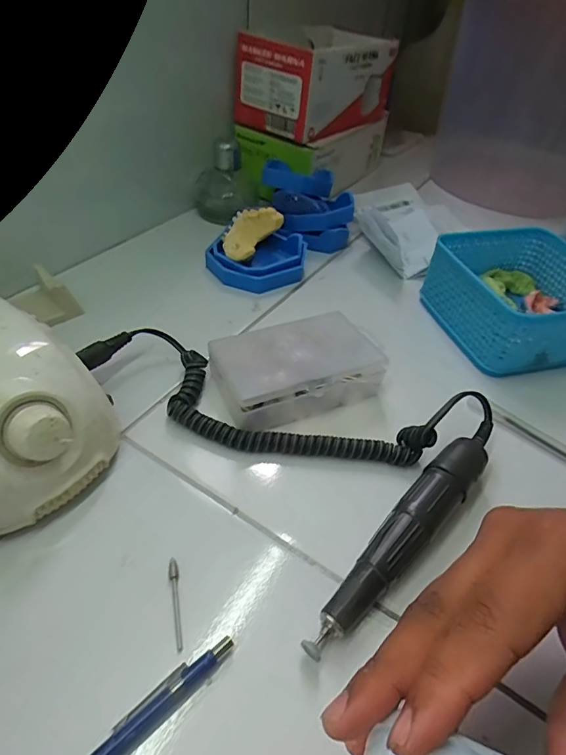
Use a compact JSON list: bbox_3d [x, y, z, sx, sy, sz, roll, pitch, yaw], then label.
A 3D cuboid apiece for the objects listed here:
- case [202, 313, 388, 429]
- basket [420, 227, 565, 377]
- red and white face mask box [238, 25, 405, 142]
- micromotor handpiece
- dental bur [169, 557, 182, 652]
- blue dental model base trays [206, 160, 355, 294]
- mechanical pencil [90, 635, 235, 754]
[{"bbox_3d":[0.011,-0.007,0.342,0.120,0.036,0.075,-13,49,-19],"label":"case"},{"bbox_3d":[0.212,-0.072,0.415,0.131,0.066,0.133,-10,48,-16],"label":"basket"},{"bbox_3d":[0.045,-0.357,0.549,0.111,0.082,0.195,31,50,21],"label":"red and white face mask box"},{"bbox_3d":[0.068,0.089,0.256,0.026,0.029,0.156,35,52,24],"label":"micromotor handpiece"},{"bbox_3d":[-0.056,0.116,0.236,0.005,0.004,0.045,-5,47,-12],"label":"dental bur"},{"bbox_3d":[0.005,-0.160,0.477,0.107,0.059,0.180,22,47,14],"label":"blue dental model base trays"},{"bbox_3d":[-0.077,0.157,0.187,0.135,0.008,0.012,-31,57,-32],"label":"mechanical pencil"}]

